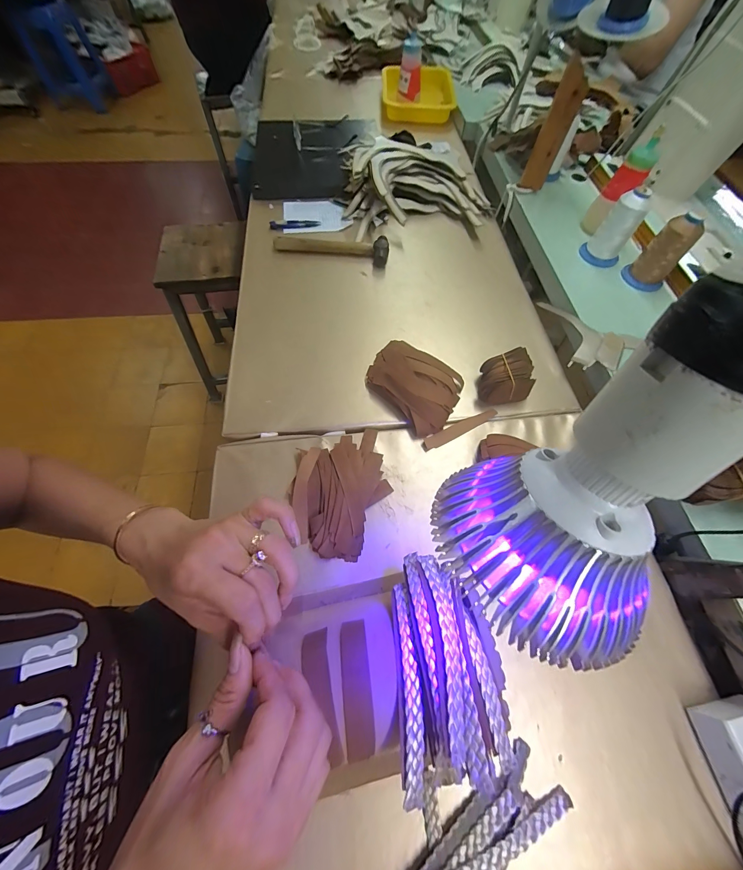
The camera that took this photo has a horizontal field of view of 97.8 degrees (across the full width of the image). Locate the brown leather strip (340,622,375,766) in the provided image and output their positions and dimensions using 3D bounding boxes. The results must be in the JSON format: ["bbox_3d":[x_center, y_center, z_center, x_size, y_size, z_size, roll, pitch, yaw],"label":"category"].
[{"bbox_3d":[-0.011,0.194,0.247,0.022,0.031,0.089,-3,64,-4],"label":"brown leather strip"}]

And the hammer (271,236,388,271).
[{"bbox_3d":[-0.073,-0.358,0.622,0.213,0.033,0.064,12,64,3],"label":"hammer"}]

